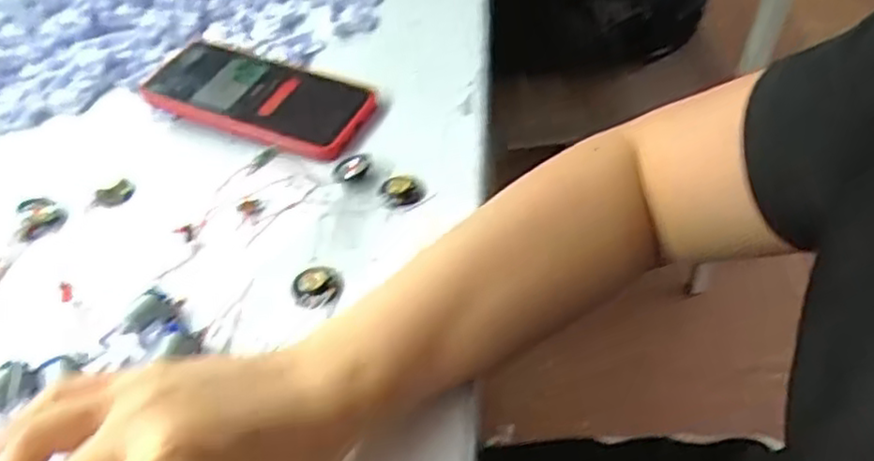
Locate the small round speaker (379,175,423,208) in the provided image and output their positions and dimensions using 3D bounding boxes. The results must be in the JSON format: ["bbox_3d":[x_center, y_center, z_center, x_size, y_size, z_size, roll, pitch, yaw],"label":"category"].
[{"bbox_3d":[-0.023,-0.024,0.438,0.026,0.008,0.026,-4,46,5],"label":"small round speaker"}]

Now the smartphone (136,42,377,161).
[{"bbox_3d":[-0.122,-0.097,0.493,0.154,0.017,0.076,21,52,16],"label":"smartphone"}]

